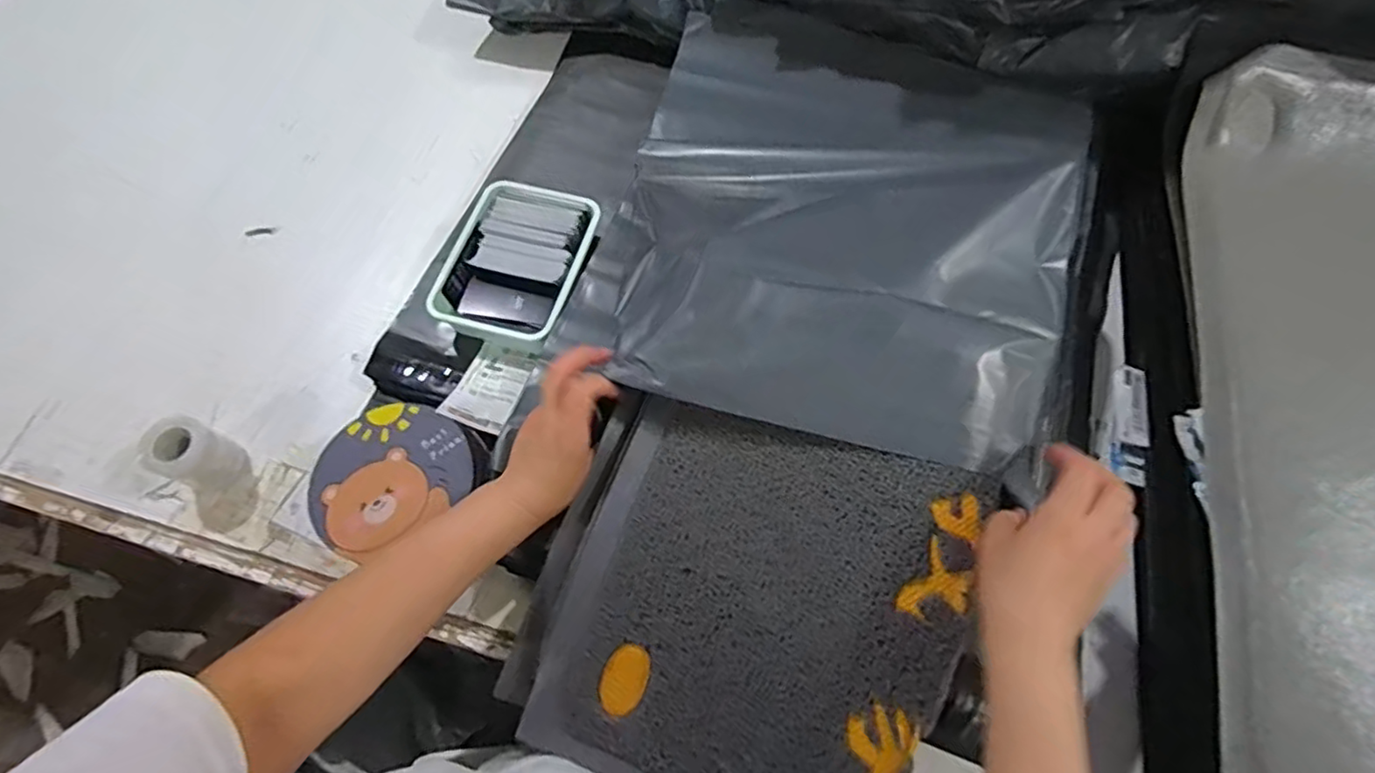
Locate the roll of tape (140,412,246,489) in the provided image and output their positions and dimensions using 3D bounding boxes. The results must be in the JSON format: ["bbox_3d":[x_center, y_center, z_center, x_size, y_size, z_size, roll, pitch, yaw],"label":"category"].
[{"bbox_3d":[-0.439,0.063,0.573,0.052,0.070,0.049,0,66,0],"label":"roll of tape"}]

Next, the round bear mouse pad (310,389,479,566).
[{"bbox_3d":[-0.249,0.073,0.530,0.120,0.008,0.128,0,66,0],"label":"round bear mouse pad"}]

